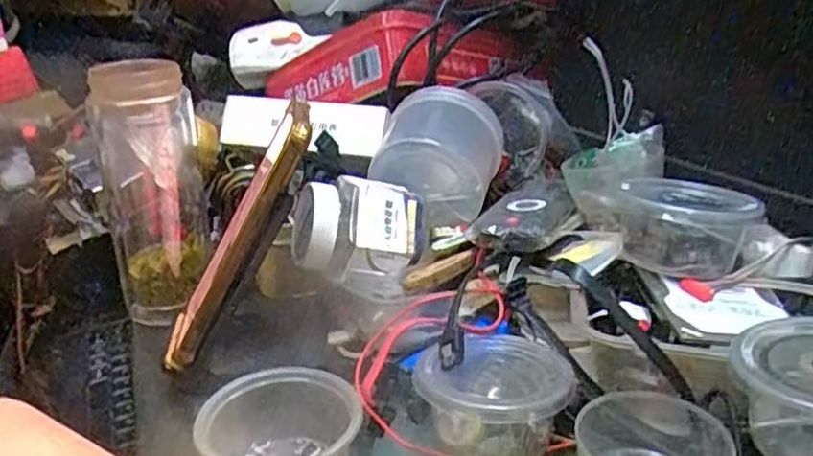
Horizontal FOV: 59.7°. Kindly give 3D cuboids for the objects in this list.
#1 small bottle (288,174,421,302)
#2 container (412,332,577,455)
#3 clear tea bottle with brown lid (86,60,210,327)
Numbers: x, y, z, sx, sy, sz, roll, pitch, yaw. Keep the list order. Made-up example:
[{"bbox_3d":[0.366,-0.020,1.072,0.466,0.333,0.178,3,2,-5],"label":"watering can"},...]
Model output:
[{"bbox_3d":[-0.028,0.003,0.434,0.075,0.052,0.064,5,23,16],"label":"small bottle"},{"bbox_3d":[0.046,0.087,0.370,0.075,0.040,0.075,-1,22,1],"label":"container"},{"bbox_3d":[-0.173,-0.027,0.485,0.065,0.165,0.060,-10,23,-20],"label":"clear tea bottle with brown lid"}]

